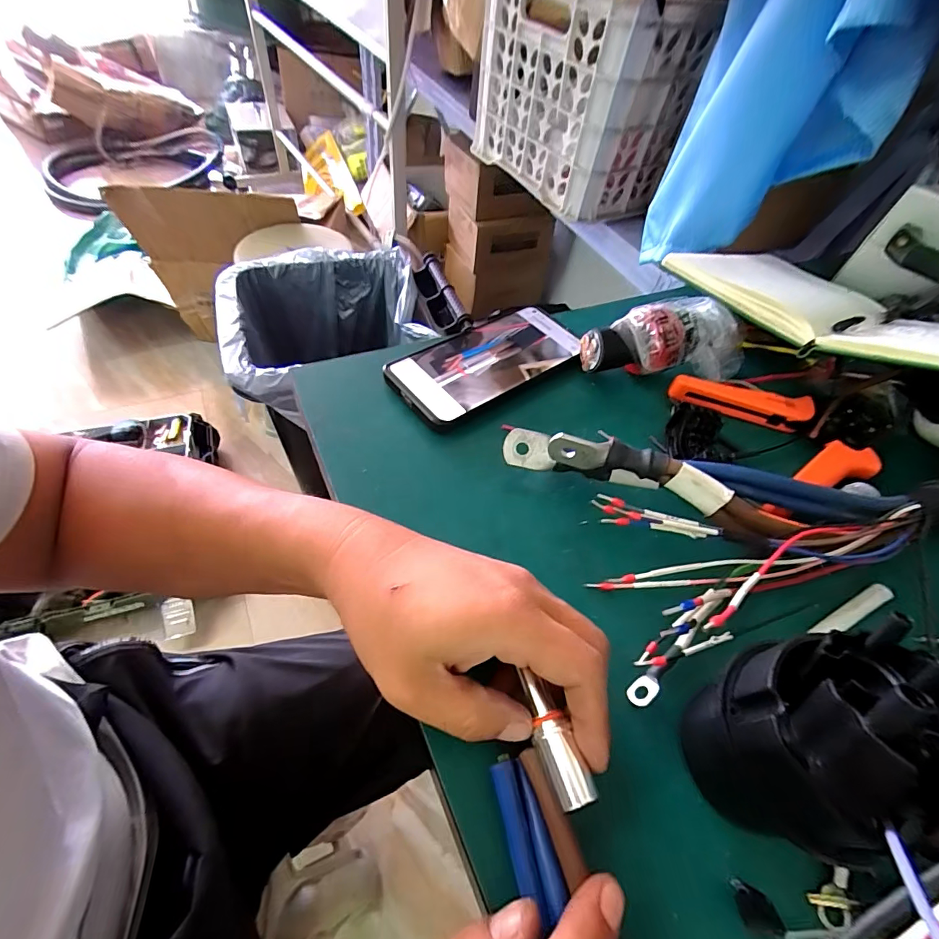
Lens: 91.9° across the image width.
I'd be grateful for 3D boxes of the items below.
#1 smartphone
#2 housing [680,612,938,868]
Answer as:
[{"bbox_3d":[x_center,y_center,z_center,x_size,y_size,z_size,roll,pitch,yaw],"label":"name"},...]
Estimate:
[{"bbox_3d":[0.016,-0.088,0.362,0.155,0.013,0.073,-29,62,-26],"label":"smartphone"},{"bbox_3d":[0.132,0.100,0.175,0.056,0.112,0.064,-23,59,-23],"label":"housing"}]

